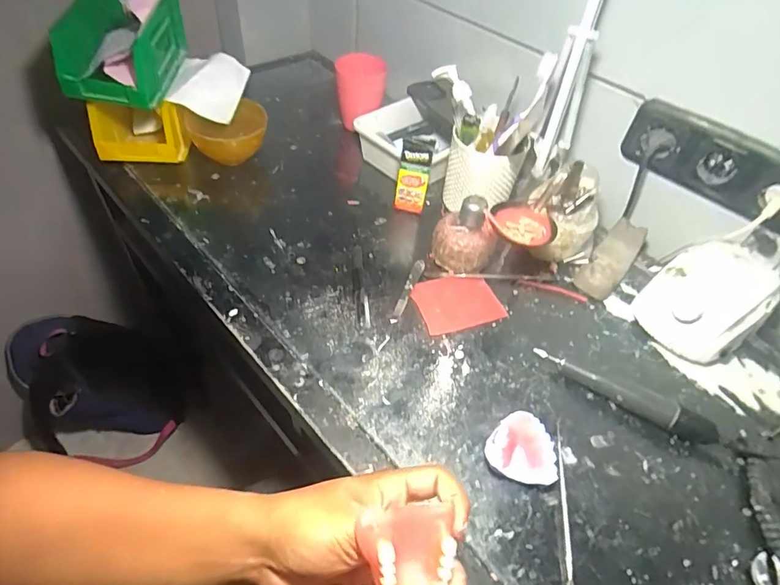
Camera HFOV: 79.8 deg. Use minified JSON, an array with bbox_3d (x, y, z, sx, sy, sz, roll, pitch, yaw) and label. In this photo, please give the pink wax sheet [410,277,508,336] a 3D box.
[{"bbox_3d":[0.079,0.011,0.550,0.097,0.004,0.074,-13,54,-19],"label":"pink wax sheet"}]

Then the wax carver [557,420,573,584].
[{"bbox_3d":[0.152,0.185,0.404,0.008,0.009,0.158,9,50,2],"label":"wax carver"}]

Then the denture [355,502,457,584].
[{"bbox_3d":[0.012,0.161,0.287,0.054,0.023,0.054,-7,75,-25],"label":"denture"}]

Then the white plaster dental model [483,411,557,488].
[{"bbox_3d":[0.119,0.143,0.427,0.061,0.028,0.056,14,50,6],"label":"white plaster dental model"}]

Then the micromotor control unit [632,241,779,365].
[{"bbox_3d":[0.361,0.009,0.533,0.137,0.079,0.117,-28,58,-26],"label":"micromotor control unit"}]

